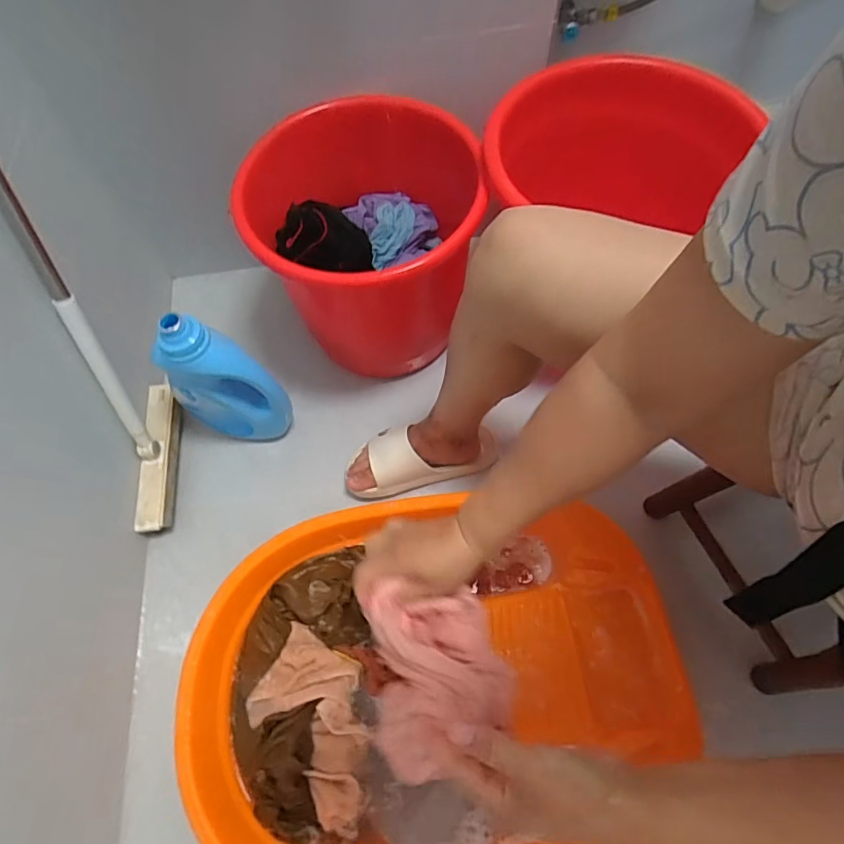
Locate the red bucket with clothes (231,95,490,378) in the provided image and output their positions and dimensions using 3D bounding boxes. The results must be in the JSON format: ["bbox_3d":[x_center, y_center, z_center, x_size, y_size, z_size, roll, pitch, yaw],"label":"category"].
[{"bbox_3d":[-0.068,-0.277,0.812,0.309,0.288,0.327,-1,66,3],"label":"red bucket with clothes"}]

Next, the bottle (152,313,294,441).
[{"bbox_3d":[-0.296,-0.057,0.759,0.144,0.268,0.078,16,68,10],"label":"bottle"}]

